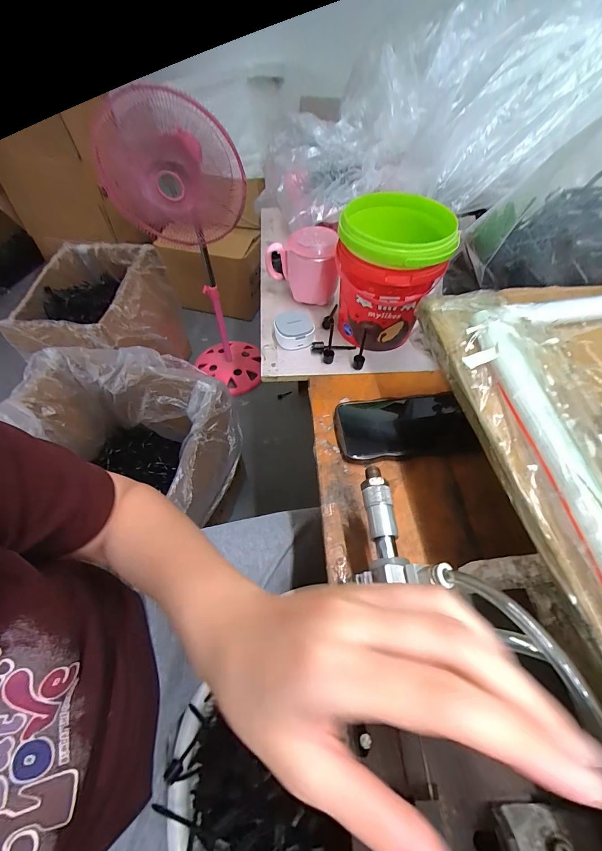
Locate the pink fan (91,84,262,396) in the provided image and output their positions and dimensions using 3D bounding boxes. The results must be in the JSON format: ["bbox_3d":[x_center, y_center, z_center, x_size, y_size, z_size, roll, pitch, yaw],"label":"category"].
[{"bbox_3d":[-0.323,-0.495,1.081,0.334,0.853,0.301,-10,56,-8],"label":"pink fan"}]

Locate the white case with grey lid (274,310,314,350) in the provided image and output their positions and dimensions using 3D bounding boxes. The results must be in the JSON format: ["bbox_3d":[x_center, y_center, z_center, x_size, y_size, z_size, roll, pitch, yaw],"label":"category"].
[{"bbox_3d":[-0.010,-0.136,0.480,0.054,0.033,0.053,-2,55,-2],"label":"white case with grey lid"}]

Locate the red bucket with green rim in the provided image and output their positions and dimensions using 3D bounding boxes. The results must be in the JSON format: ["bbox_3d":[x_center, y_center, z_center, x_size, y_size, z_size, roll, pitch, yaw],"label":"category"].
[{"bbox_3d":[0.110,-0.188,0.443,0.127,0.155,0.122,11,56,7],"label":"red bucket with green rim"}]

